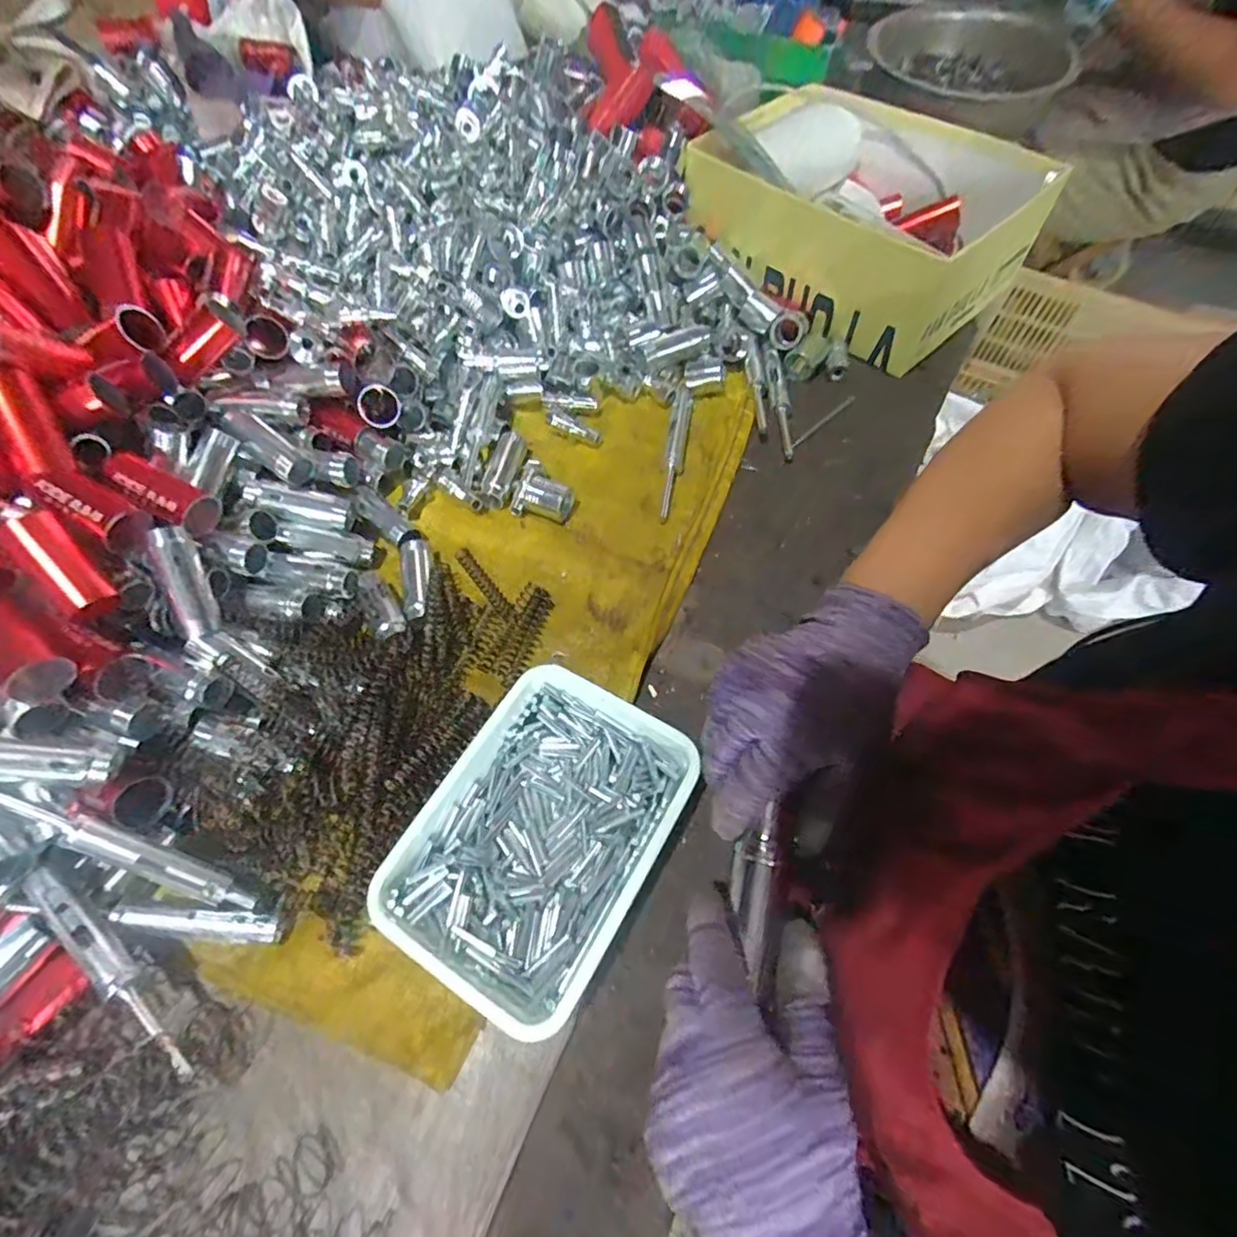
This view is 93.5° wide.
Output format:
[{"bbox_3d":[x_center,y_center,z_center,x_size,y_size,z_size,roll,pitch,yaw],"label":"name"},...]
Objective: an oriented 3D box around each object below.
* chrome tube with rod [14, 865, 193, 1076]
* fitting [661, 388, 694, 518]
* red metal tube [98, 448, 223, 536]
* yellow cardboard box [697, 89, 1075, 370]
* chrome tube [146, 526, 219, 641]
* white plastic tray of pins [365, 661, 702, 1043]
[{"bbox_3d":[-0.270,0.180,0.306,0.145,0.012,0.019,30,67,16],"label":"chrome tube with rod"},{"bbox_3d":[0.051,-0.150,0.510,0.015,0.013,0.149,7,62,5],"label":"fitting"},{"bbox_3d":[-0.303,-0.080,0.385,0.063,0.031,0.030,28,62,-6],"label":"red metal tube"},{"bbox_3d":[0.227,-0.391,0.577,0.216,0.116,0.287,-40,68,-18],"label":"yellow cardboard box"},{"bbox_3d":[-0.277,-0.022,0.371,0.019,0.016,0.070,-12,104,-5],"label":"chrome tube"},{"bbox_3d":[-0.045,0.124,0.345,0.130,0.040,0.173,27,66,15],"label":"white plastic tray of pins"}]

